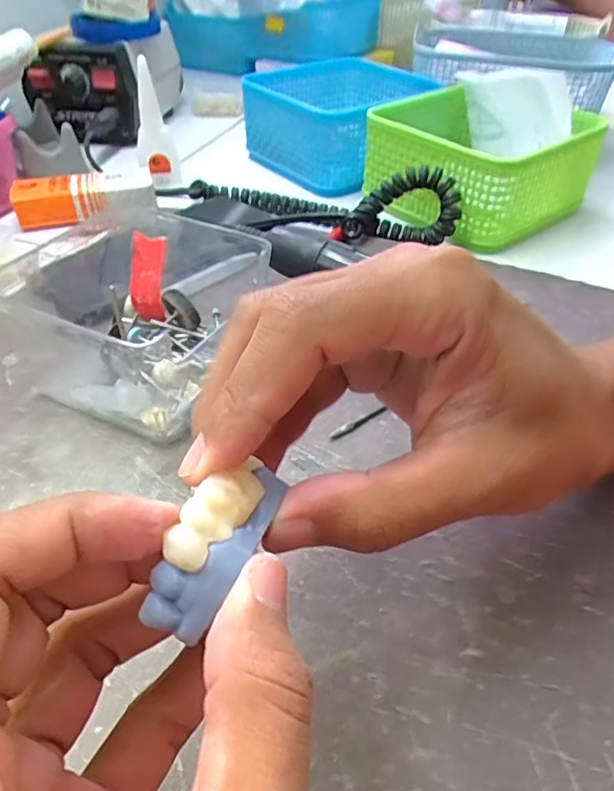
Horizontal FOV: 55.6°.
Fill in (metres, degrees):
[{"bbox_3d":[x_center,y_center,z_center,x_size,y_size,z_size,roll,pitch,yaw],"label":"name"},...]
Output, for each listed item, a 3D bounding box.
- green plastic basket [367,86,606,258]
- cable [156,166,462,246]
[{"bbox_3d":[0.124,-0.187,0.442,0.154,0.068,0.169,1,43,-1],"label":"green plastic basket"},{"bbox_3d":[-0.006,-0.148,0.412,0.220,0.041,0.057,8,43,7],"label":"cable"}]

